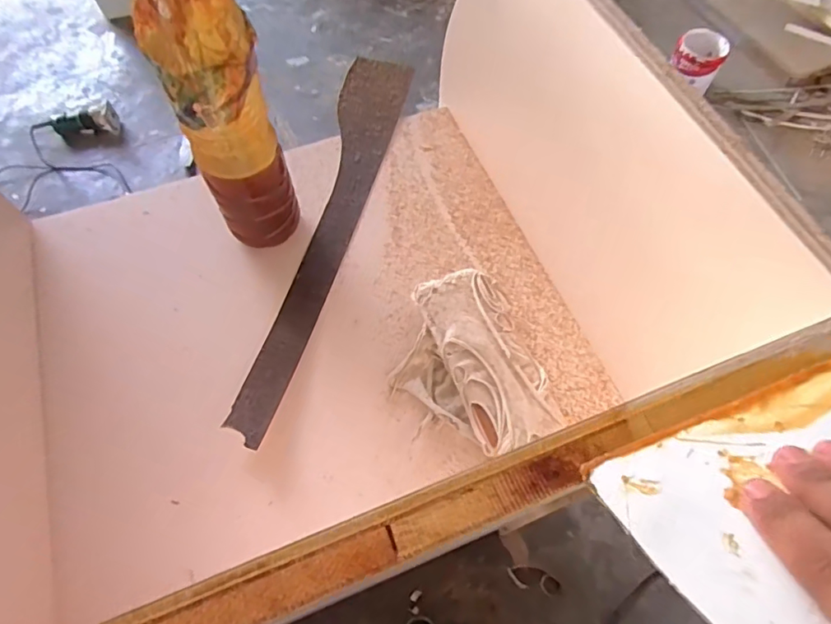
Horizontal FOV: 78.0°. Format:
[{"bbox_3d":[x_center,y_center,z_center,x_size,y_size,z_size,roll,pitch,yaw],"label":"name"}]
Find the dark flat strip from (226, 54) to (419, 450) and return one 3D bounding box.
[{"bbox_3d":[-0.100,-0.114,0.616,0.082,0.017,0.546,9,62,6],"label":"dark flat strip"}]

